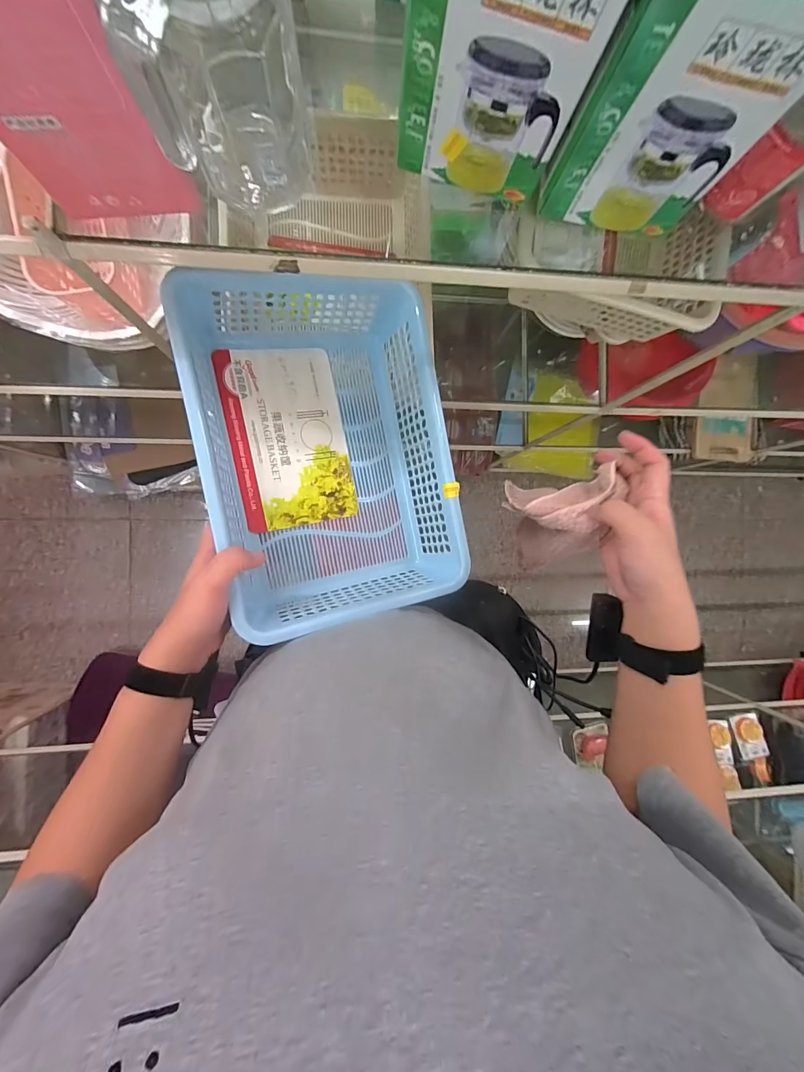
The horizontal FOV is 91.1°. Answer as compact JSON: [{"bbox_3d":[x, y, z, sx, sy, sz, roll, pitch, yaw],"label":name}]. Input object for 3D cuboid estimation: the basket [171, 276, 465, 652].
[{"bbox_3d":[-0.084,-0.097,0.444,0.260,0.138,0.364,-11,99,-24],"label":"basket"}]

